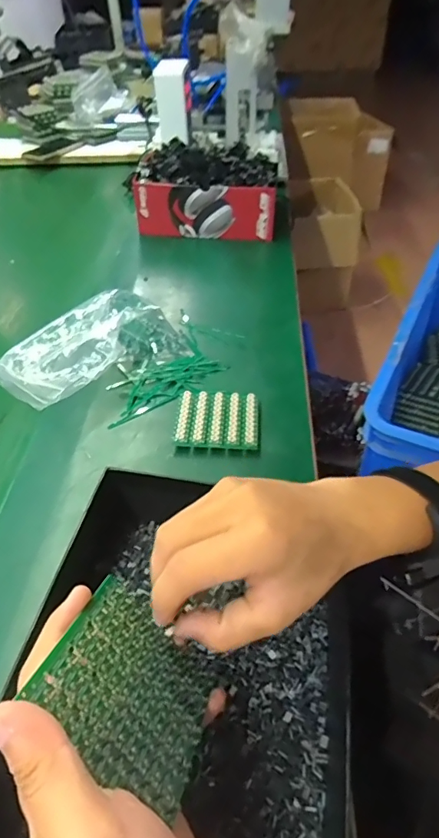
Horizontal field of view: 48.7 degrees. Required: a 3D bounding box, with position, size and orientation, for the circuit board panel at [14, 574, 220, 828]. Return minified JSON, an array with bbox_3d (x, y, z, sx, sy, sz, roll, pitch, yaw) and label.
[{"bbox_3d":[-0.038,0.124,0.226,0.079,0.004,0.080,46,19,-1],"label":"circuit board panel"}]

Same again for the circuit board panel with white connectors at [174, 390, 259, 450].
[{"bbox_3d":[-0.001,0.002,0.522,0.085,0.014,0.076,3,45,5],"label":"circuit board panel with white connectors"}]

